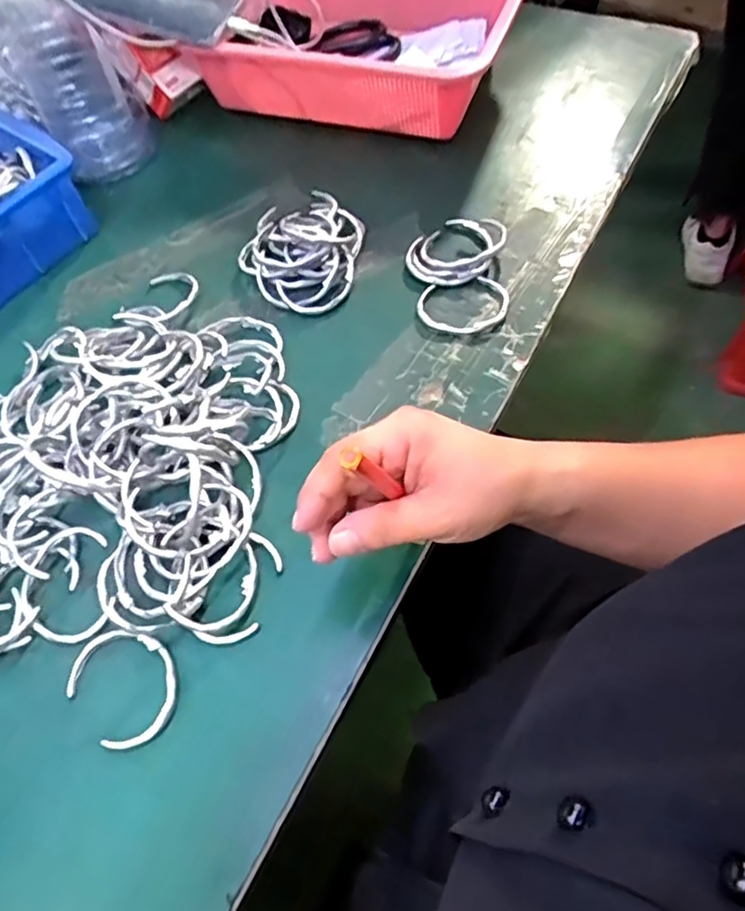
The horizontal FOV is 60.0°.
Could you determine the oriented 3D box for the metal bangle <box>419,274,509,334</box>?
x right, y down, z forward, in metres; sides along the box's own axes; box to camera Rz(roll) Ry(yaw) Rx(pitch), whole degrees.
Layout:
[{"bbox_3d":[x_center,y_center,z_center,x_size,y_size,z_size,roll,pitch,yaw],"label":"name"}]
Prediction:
[{"bbox_3d":[0.070,-0.113,0.490,0.069,0.008,0.053,-9,58,-1],"label":"metal bangle"}]

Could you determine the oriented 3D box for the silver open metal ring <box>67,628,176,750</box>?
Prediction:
[{"bbox_3d":[-0.139,0.128,0.364,0.069,0.004,0.053,39,69,24],"label":"silver open metal ring"}]

